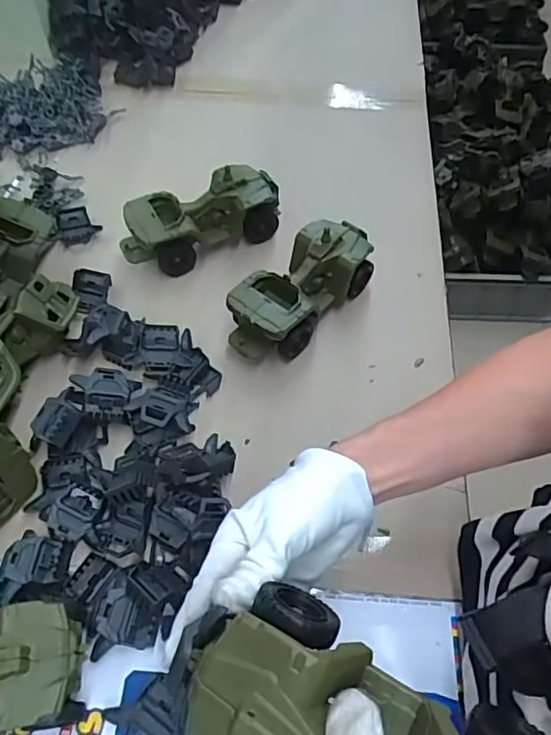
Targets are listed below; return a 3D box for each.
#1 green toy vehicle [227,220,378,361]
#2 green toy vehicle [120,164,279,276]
[{"bbox_3d":[0.025,-0.084,0.628,0.081,0.083,0.182,37,64,22],"label":"green toy vehicle"},{"bbox_3d":[-0.090,-0.176,0.694,0.192,0.084,0.075,-25,60,-15],"label":"green toy vehicle"}]

